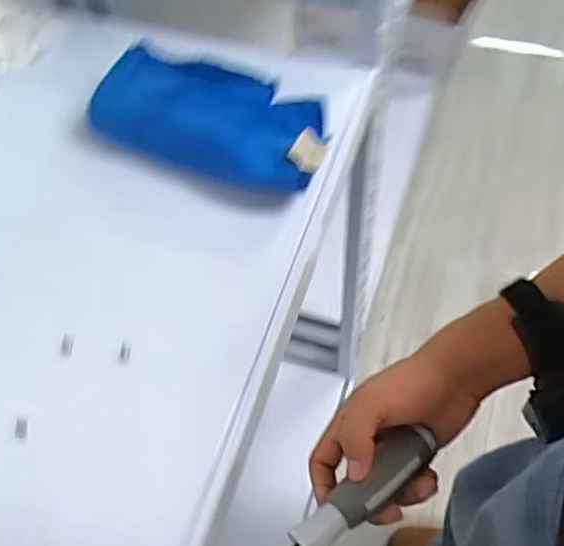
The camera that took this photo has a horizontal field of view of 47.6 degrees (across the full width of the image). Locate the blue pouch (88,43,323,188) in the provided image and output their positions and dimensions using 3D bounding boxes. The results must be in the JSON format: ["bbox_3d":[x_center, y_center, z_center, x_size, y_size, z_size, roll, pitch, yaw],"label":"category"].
[{"bbox_3d":[-0.063,-0.141,0.567,0.217,0.051,0.108,18,62,13],"label":"blue pouch"}]

